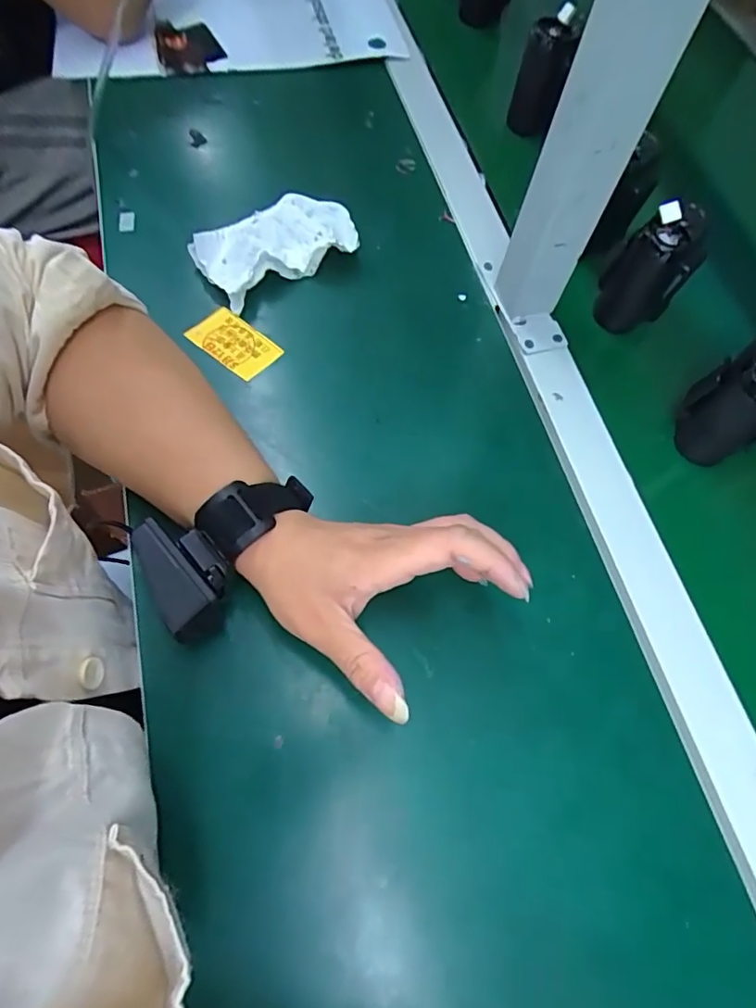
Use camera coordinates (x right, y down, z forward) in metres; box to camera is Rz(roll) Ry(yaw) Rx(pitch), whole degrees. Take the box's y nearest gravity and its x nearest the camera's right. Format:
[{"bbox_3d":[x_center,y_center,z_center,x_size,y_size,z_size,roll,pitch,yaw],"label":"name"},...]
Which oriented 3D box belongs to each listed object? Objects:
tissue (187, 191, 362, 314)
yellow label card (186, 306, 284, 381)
[{"bbox_3d":[-0.081,-0.208,0.447,0.125,0.034,0.073,-29,72,-16],"label":"tissue"},{"bbox_3d":[-0.108,-0.121,0.416,0.060,0.006,0.040,41,73,8],"label":"yellow label card"}]

